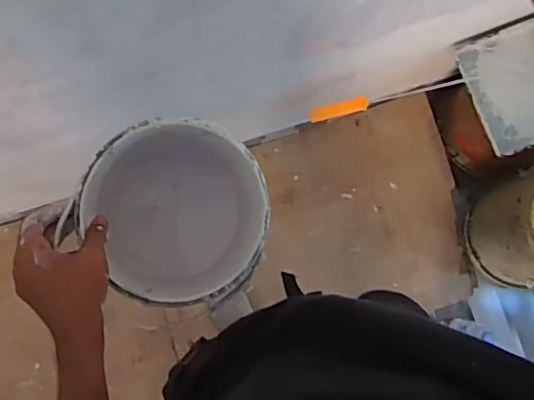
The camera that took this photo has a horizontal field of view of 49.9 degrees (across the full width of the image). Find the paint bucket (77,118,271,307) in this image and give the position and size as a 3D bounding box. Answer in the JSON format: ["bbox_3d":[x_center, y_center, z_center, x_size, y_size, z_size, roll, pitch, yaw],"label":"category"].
[{"bbox_3d":[-0.105,0.014,0.662,0.189,0.215,0.191,0,93,-6],"label":"paint bucket"}]

